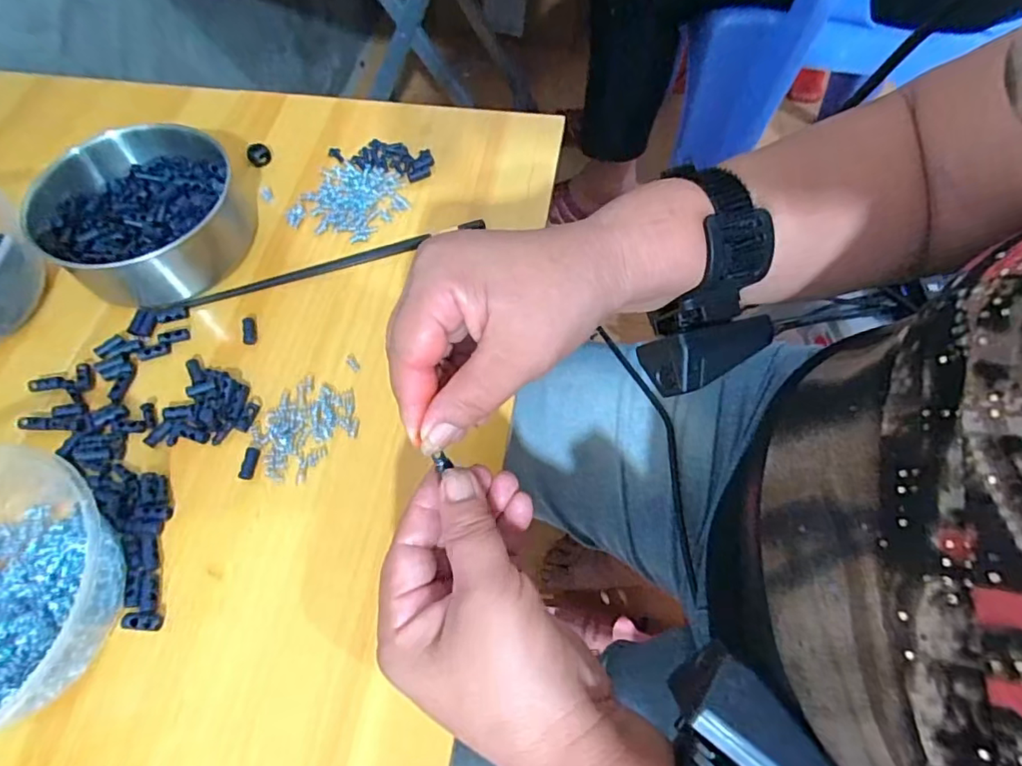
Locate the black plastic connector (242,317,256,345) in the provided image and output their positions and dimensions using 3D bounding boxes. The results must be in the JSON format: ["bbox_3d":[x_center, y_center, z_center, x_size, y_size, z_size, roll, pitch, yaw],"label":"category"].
[{"bbox_3d":[-0.174,-0.035,0.363,0.008,0.004,0.020,-9,64,-7],"label":"black plastic connector"}]

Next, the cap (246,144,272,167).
[{"bbox_3d":[-0.202,-0.184,0.438,0.017,0.011,0.017,1,64,-2],"label":"cap"}]

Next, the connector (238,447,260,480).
[{"bbox_3d":[-0.153,0.047,0.321,0.008,0.004,0.019,8,64,2],"label":"connector"}]

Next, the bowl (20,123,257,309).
[{"bbox_3d":[-0.254,-0.123,0.389,0.135,0.053,0.135,1,64,-2],"label":"bowl"}]

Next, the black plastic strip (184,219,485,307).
[{"bbox_3d":[-0.121,-0.087,0.390,0.210,0.011,0.011,-17,66,-10],"label":"black plastic strip"}]

